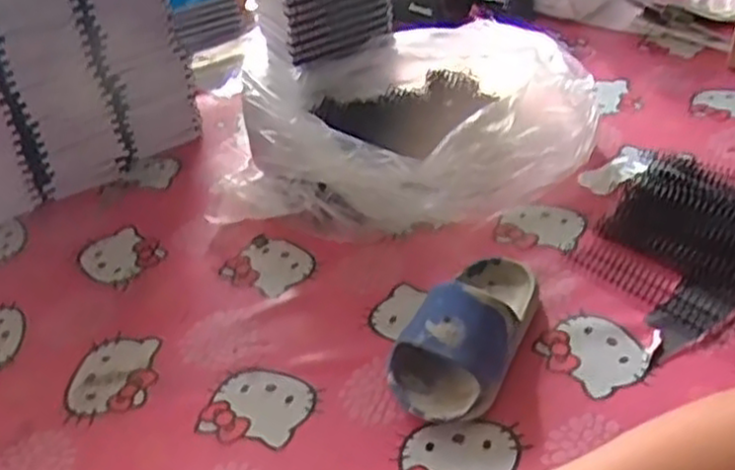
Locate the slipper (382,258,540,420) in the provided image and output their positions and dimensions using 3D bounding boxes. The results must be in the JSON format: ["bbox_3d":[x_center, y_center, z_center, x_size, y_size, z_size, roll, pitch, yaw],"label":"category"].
[{"bbox_3d":[0.082,0.066,0.596,0.083,0.060,0.177,16,43,26],"label":"slipper"}]

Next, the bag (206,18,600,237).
[{"bbox_3d":[0.044,-0.125,0.804,0.350,0.096,0.264,-4,38,3],"label":"bag"}]

